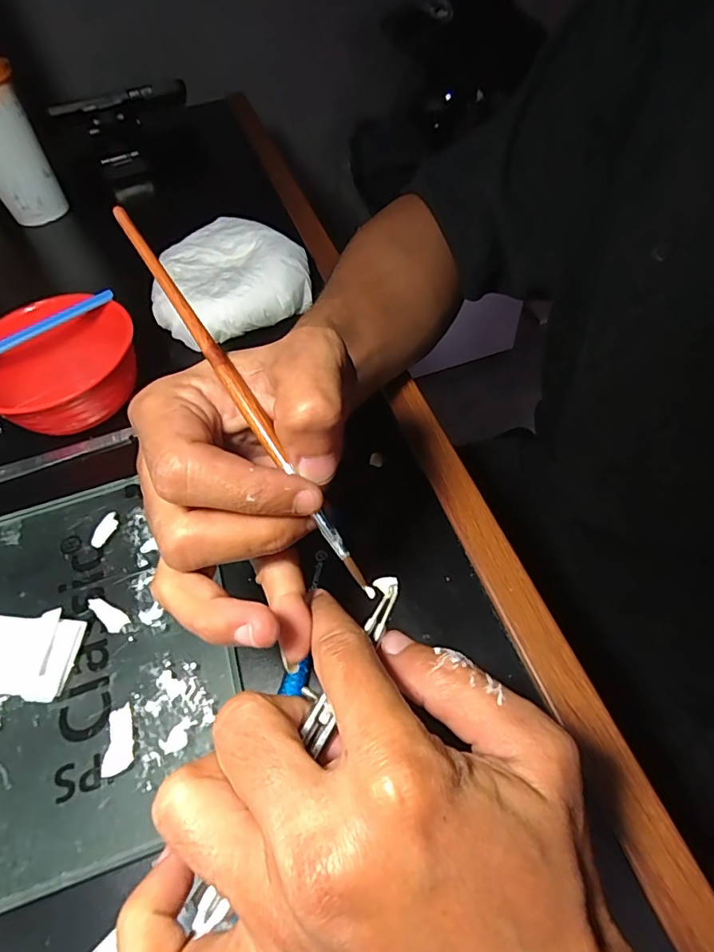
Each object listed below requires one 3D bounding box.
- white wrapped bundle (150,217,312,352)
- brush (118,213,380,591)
[{"bbox_3d":[-0.106,-0.163,0.412,0.127,0.041,0.110,-26,56,-13],"label":"white wrapped bundle"},{"bbox_3d":[-0.044,-0.032,0.185,0.006,0.007,0.175,-31,82,-18],"label":"brush"}]

